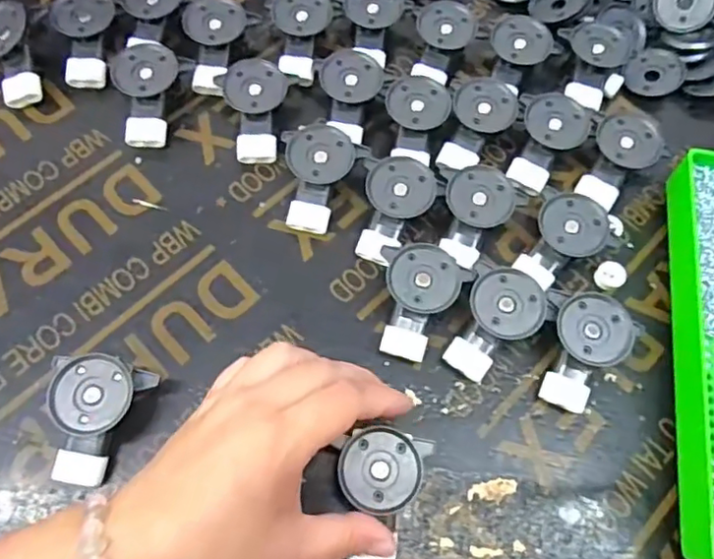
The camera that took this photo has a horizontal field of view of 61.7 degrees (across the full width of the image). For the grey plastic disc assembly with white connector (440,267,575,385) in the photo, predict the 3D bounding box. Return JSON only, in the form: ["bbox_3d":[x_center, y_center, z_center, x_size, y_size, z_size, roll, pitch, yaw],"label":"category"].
[{"bbox_3d":[0.086,0.029,0.358,0.048,0.030,0.065,28,69,9],"label":"grey plastic disc assembly with white connector"}]

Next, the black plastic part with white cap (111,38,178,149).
[{"bbox_3d":[-0.146,-0.129,0.413,0.041,0.016,0.074,-1,92,-3],"label":"black plastic part with white cap"}]

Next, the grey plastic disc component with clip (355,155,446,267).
[{"bbox_3d":[0.026,-0.044,0.385,0.048,0.029,0.065,9,67,1],"label":"grey plastic disc component with clip"}]

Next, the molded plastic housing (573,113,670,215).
[{"bbox_3d":[0.174,-0.080,0.409,0.067,0.029,0.045,-37,73,-16],"label":"molded plastic housing"}]

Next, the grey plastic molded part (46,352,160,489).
[{"bbox_3d":[-0.148,0.075,0.327,0.051,0.027,0.065,17,67,5],"label":"grey plastic molded part"}]

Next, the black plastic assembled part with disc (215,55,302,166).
[{"bbox_3d":[-0.073,-0.116,0.412,0.045,0.033,0.063,12,67,3],"label":"black plastic assembled part with disc"}]

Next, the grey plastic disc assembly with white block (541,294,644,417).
[{"bbox_3d":[0.131,0.042,0.352,0.042,0.034,0.063,36,70,12],"label":"grey plastic disc assembly with white block"}]

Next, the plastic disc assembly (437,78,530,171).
[{"bbox_3d":[0.083,-0.106,0.413,0.043,0.022,0.067,28,69,9],"label":"plastic disc assembly"}]

